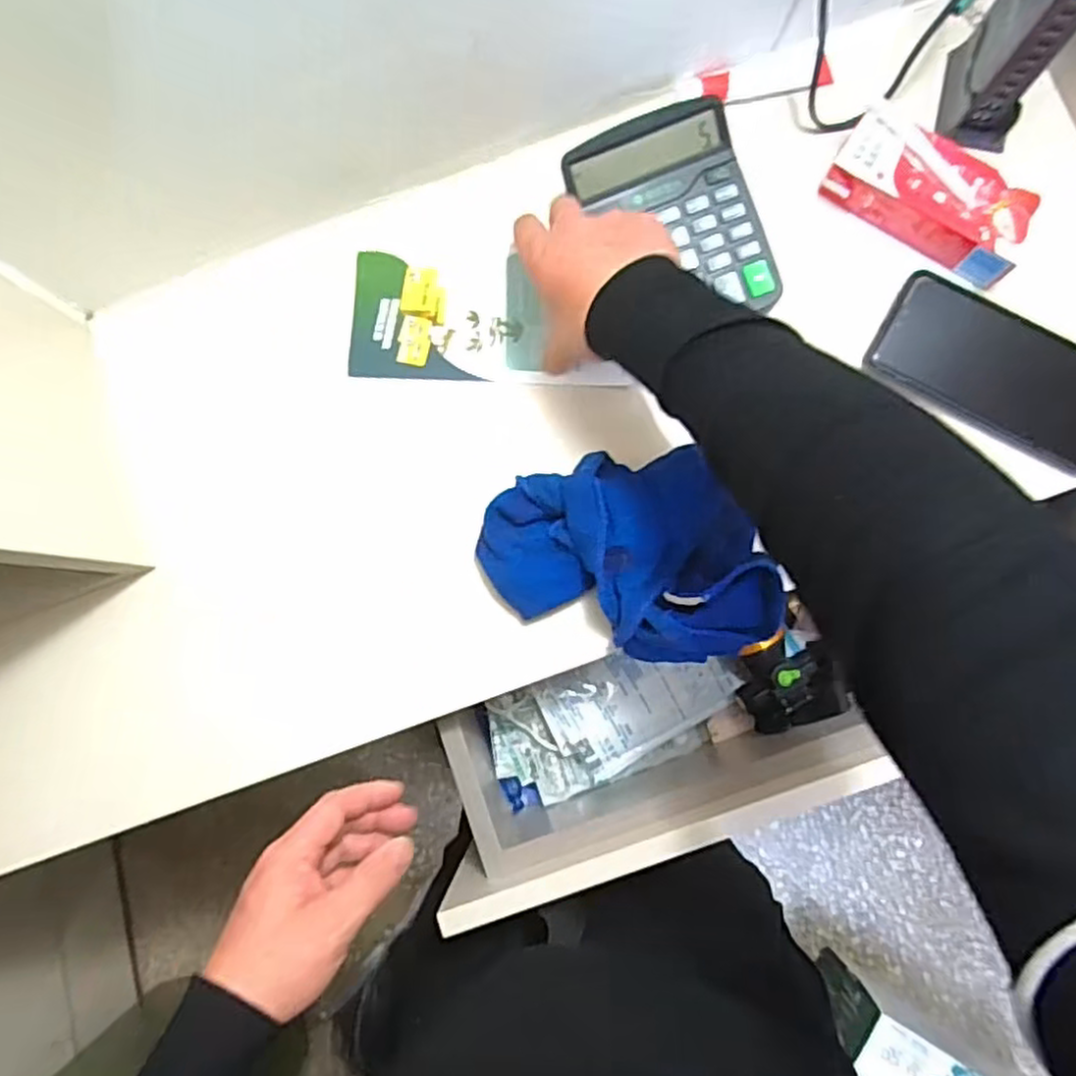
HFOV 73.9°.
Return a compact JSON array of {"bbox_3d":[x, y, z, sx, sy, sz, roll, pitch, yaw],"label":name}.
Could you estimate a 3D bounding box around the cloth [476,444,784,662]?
[{"bbox_3d":[0.055,0.012,0.463,0.180,0.048,0.131,-3,84,3],"label":"cloth"}]

